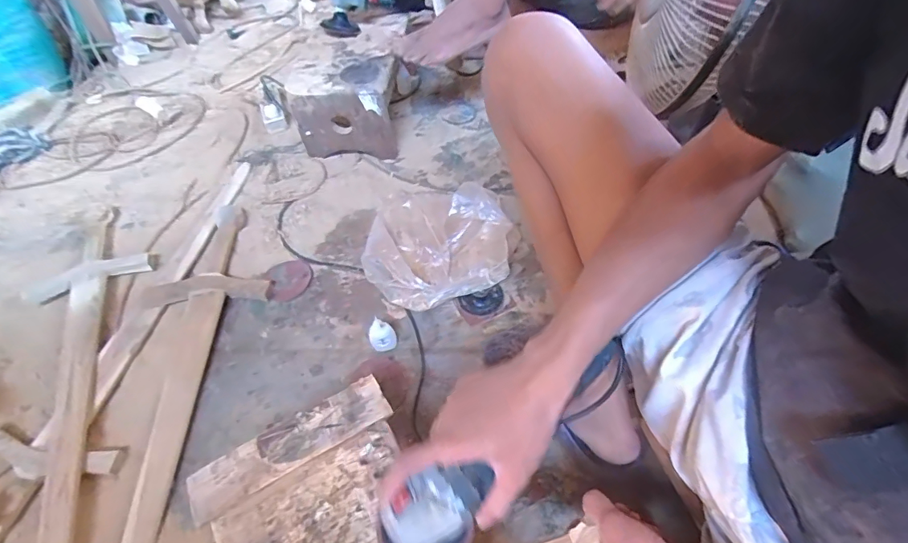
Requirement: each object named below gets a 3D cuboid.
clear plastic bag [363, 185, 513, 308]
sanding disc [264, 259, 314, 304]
[{"bbox_3d":[-0.036,-0.060,0.859,0.262,0.124,0.229,-9,52,-4],"label":"clear plastic bag"},{"bbox_3d":[-0.329,0.015,0.902,0.088,0.009,0.098,-23,54,-14],"label":"sanding disc"}]

